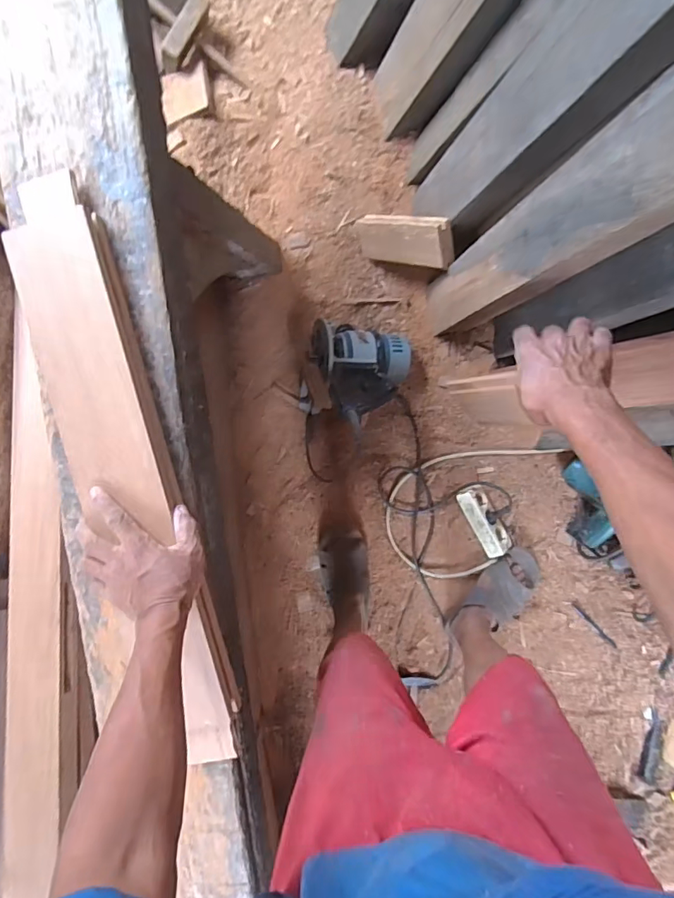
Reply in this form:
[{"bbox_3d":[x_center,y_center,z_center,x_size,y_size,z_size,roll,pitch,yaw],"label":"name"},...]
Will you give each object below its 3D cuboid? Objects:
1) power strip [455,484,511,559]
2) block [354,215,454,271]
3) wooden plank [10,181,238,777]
[{"bbox_3d":[0.330,0.163,1.122,0.067,0.057,0.168,-29,93,8],"label":"power strip"},{"bbox_3d":[0.128,-0.421,1.015,0.030,0.249,0.094,-35,130,-23],"label":"block"},{"bbox_3d":[-0.249,0.034,0.584,0.111,0.031,0.688,-15,93,12],"label":"wooden plank"}]

